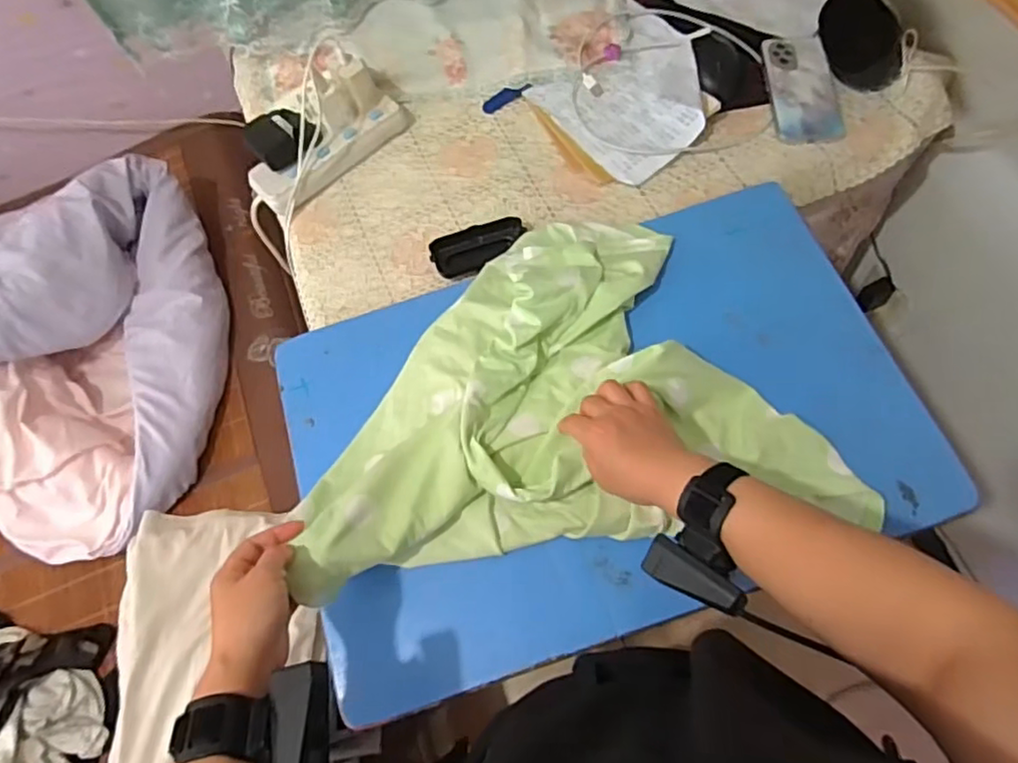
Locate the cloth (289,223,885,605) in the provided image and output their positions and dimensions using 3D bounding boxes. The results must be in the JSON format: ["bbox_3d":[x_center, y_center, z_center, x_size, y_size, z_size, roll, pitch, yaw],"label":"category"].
[{"bbox_3d":[0.046,-0.011,0.610,0.490,0.086,0.343,-10,69,-2],"label":"cloth"}]

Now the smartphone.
[{"bbox_3d":[0.365,-0.368,0.781,0.080,0.011,0.158,-2,67,5],"label":"smartphone"}]

